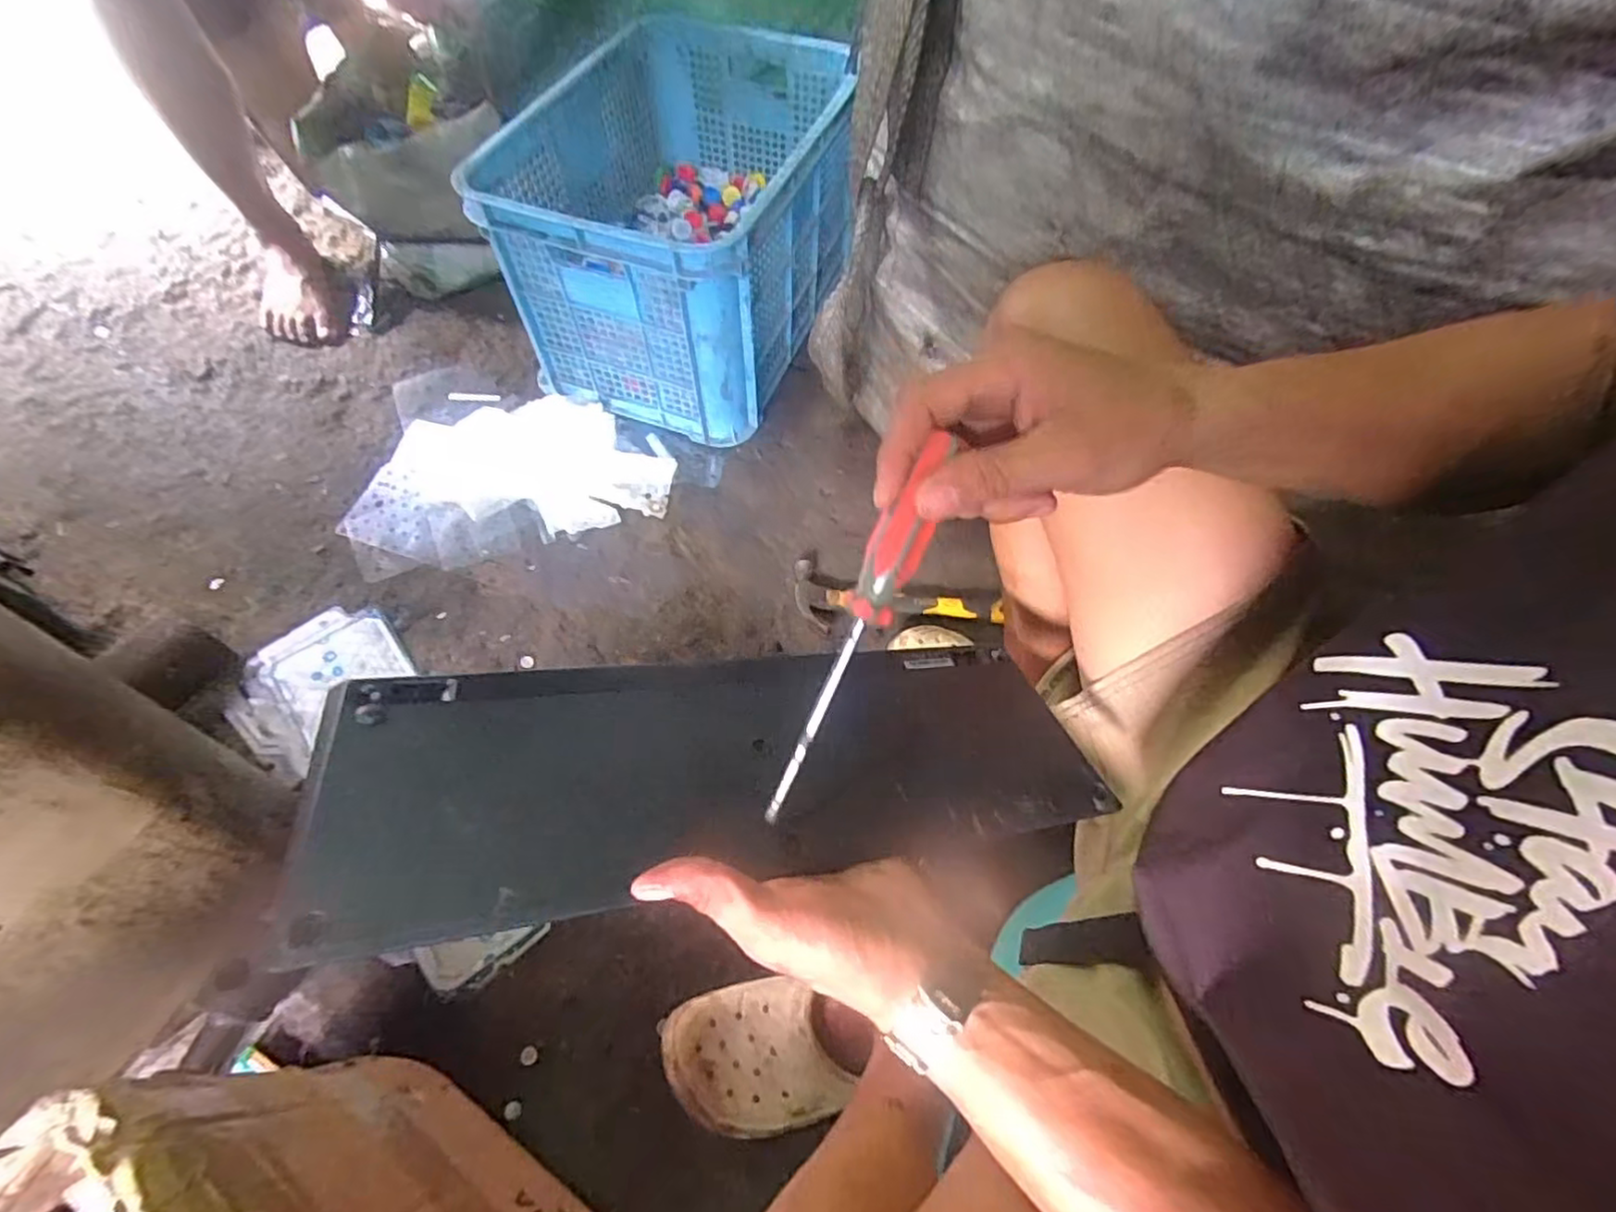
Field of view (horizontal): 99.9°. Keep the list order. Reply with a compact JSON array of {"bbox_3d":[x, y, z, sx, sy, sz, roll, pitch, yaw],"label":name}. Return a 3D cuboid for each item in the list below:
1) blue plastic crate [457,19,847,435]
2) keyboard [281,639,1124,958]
[{"bbox_3d":[-0.167,-0.552,1.018,0.381,0.371,0.528,18,60,8],"label":"blue plastic crate"},{"bbox_3d":[-0.027,0.078,0.366,0.400,0.017,0.131,-2,46,-21],"label":"keyboard"}]

